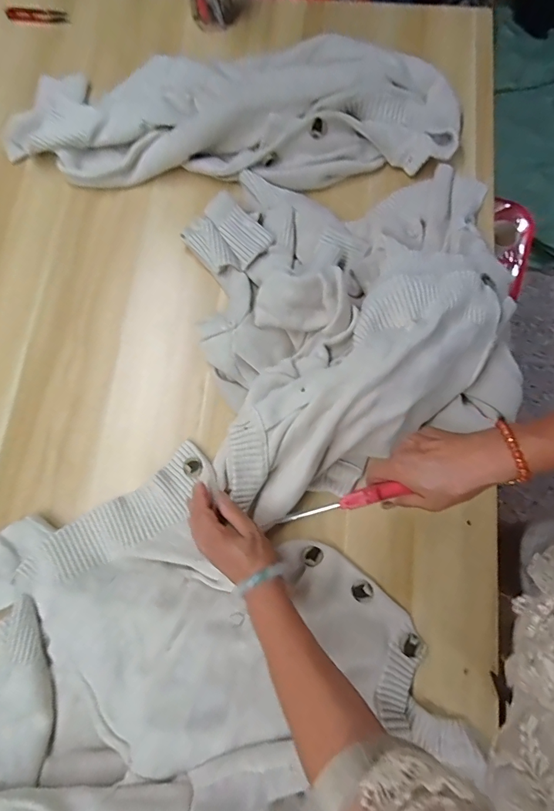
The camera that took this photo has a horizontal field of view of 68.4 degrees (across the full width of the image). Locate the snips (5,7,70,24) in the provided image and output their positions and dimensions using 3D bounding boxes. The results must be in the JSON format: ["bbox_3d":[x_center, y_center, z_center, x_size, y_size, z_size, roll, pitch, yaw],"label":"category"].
[{"bbox_3d":[-0.442,-0.717,0.754,0.119,0.014,0.027,5,77,2],"label":"snips"}]

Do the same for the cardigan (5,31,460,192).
[{"bbox_3d":[-0.072,-0.468,0.656,0.729,0.072,0.221,-2,78,0],"label":"cardigan"}]

